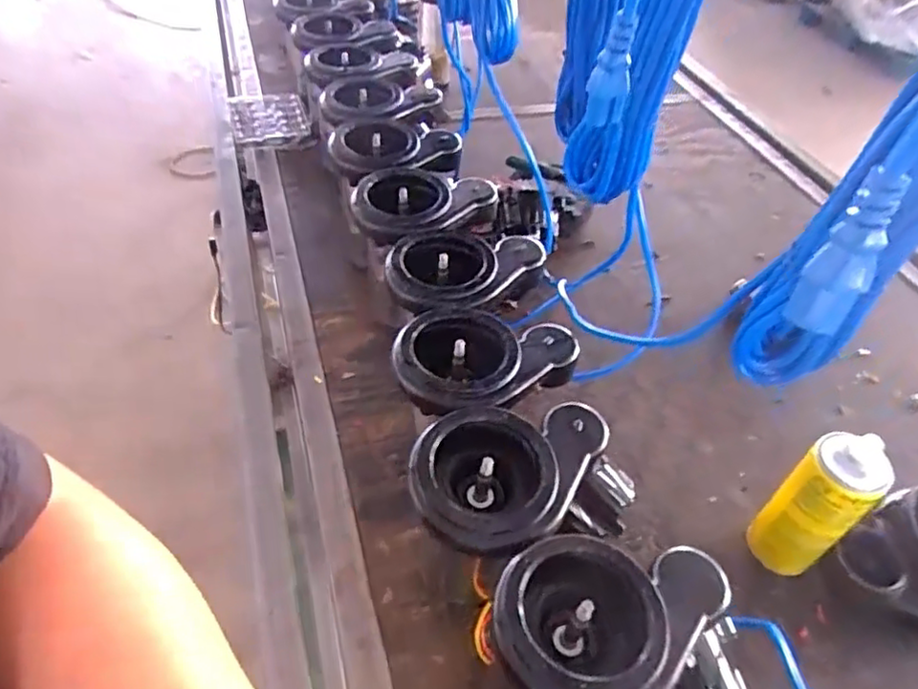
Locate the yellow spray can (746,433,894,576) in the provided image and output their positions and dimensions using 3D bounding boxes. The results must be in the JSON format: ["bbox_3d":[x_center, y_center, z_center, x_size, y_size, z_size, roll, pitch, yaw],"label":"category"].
[{"bbox_3d":[0.333,0.157,0.616,0.065,0.174,0.069,-29,53,-27],"label":"yellow spray can"}]

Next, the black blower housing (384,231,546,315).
[{"bbox_3d":[0.003,-0.079,0.690,0.158,0.047,0.118,-24,51,-24],"label":"black blower housing"}]

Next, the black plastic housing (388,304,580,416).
[{"bbox_3d":[0.021,0.022,0.619,0.164,0.067,0.121,-19,49,-20],"label":"black plastic housing"}]

